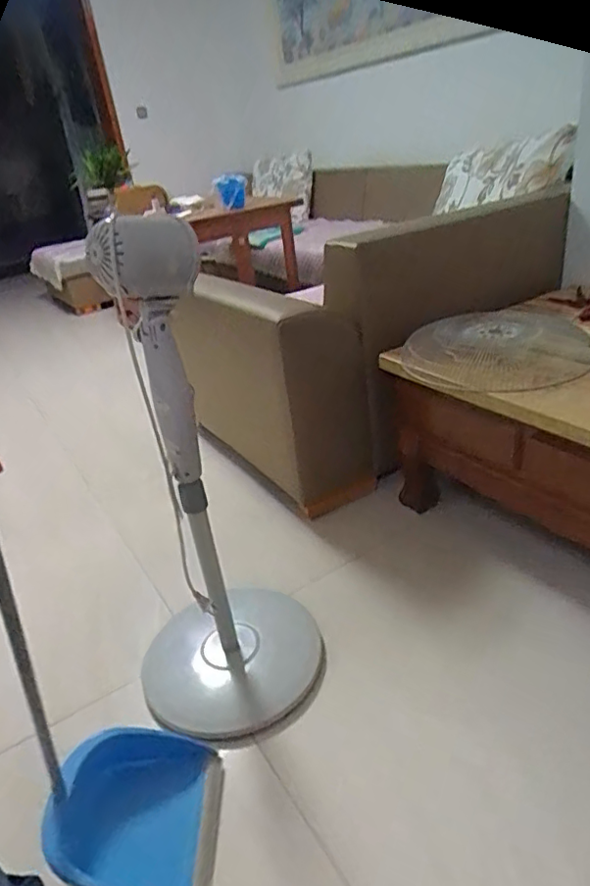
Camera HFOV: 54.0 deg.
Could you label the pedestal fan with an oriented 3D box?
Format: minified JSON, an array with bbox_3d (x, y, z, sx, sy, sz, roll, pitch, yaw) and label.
[{"bbox_3d":[-0.186,0.128,1.071,0.379,0.976,0.380,-10,28,-2],"label":"pedestal fan"}]

